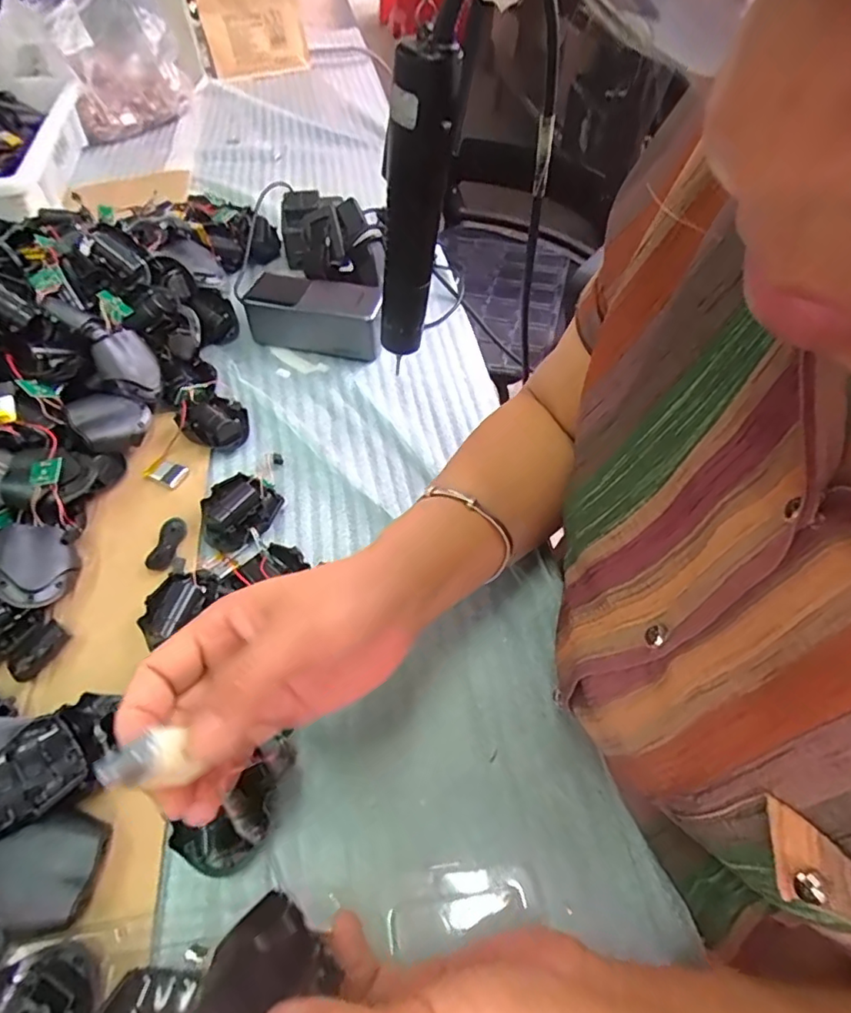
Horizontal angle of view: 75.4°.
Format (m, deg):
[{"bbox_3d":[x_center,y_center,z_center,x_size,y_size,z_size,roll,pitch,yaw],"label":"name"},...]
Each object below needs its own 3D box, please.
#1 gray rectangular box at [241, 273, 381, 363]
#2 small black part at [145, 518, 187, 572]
[{"bbox_3d":[-0.103,-0.183,0.530,0.127,0.050,0.053,13,54,8],"label":"gray rectangular box"},{"bbox_3d":[-0.189,0.027,0.401,0.020,0.008,0.044,7,54,4],"label":"small black part"}]

